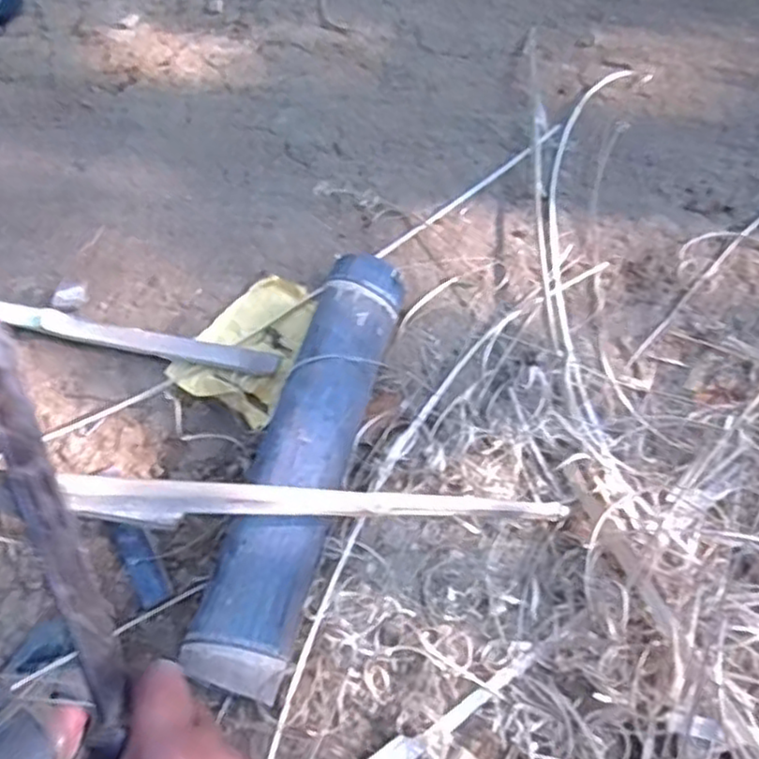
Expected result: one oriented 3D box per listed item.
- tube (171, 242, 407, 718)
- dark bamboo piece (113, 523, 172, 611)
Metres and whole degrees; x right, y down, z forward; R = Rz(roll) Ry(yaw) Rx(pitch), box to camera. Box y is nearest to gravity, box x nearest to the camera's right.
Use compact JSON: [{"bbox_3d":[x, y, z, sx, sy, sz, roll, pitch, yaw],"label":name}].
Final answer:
[{"bbox_3d":[-0.071,0.077,0.745,0.093,0.091,0.472,11,63,11],"label":"tube"},{"bbox_3d":[-0.244,0.189,0.740,0.031,0.009,0.093,-28,74,-13],"label":"dark bamboo piece"}]

